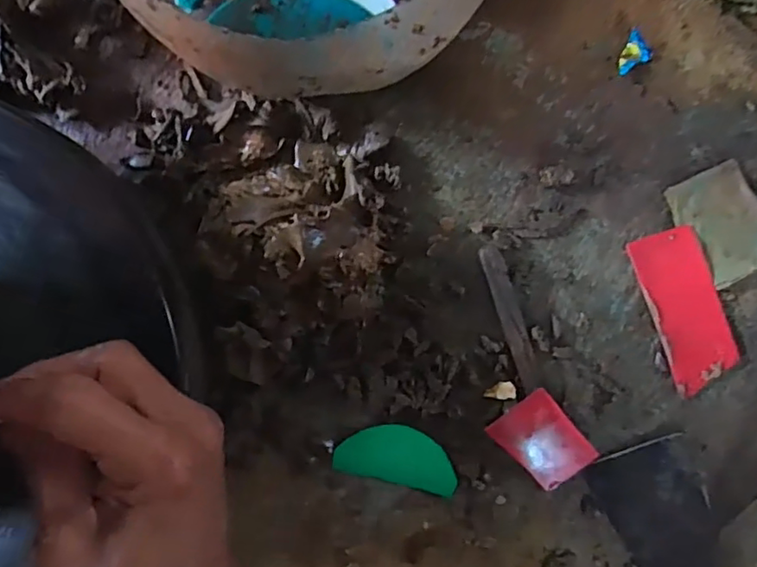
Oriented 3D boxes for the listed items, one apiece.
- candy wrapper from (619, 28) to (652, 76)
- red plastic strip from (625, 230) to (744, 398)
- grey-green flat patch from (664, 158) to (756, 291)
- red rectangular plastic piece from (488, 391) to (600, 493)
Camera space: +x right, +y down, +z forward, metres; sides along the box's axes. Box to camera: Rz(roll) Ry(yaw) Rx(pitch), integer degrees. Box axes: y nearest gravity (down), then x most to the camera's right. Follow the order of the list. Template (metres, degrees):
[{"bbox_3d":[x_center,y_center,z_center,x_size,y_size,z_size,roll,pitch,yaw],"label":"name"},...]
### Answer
[{"bbox_3d":[0.173,-0.159,0.406,0.023,0.006,0.024,-27,91,0],"label":"candy wrapper"},{"bbox_3d":[0.214,0.018,0.410,0.048,0.009,0.110,-20,91,0],"label":"red plastic strip"},{"bbox_3d":[0.240,-0.042,0.408,0.054,0.015,0.076,-28,91,0],"label":"grey-green flat patch"},{"bbox_3d":[0.114,0.108,0.402,0.048,0.007,0.070,-43,104,13],"label":"red rectangular plastic piece"}]

